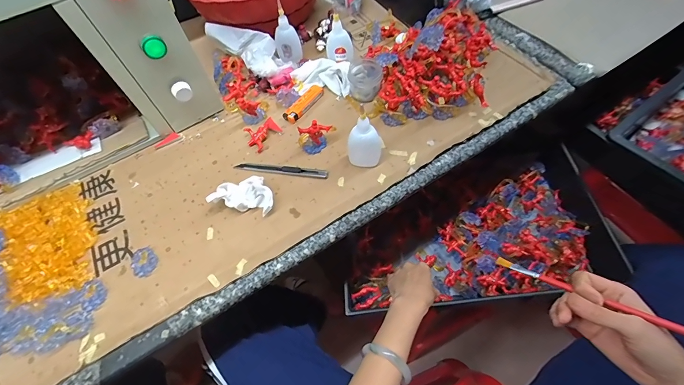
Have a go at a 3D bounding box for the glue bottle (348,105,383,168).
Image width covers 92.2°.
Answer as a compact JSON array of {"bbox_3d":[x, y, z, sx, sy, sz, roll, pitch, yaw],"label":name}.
[{"bbox_3d":[0.029,-0.066,0.426,0.044,0.088,0.030,3,60,6],"label":"glue bottle"}]

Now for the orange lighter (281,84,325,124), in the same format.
[{"bbox_3d":[-0.061,-0.143,0.528,0.025,0.012,0.080,31,66,20],"label":"orange lighter"}]

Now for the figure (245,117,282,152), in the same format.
[{"bbox_3d":[-0.121,-0.091,0.503,0.044,0.011,0.053,37,69,23],"label":"figure"}]

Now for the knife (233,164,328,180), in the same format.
[{"bbox_3d":[-0.088,-0.032,0.464,0.137,0.005,0.013,7,60,9],"label":"knife"}]

